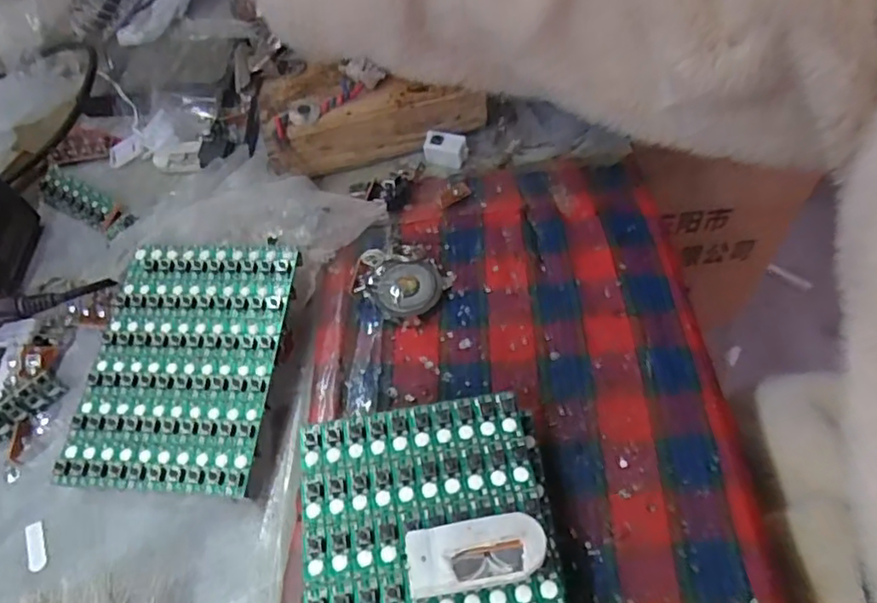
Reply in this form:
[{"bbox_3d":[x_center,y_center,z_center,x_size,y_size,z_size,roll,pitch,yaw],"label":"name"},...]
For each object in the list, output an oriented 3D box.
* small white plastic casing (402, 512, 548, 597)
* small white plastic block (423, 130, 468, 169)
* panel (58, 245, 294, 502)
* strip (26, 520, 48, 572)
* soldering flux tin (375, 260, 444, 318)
[{"bbox_3d":[0.014,0.094,0.229,0.050,0.012,0.024,-9,55,-3],"label":"small white plastic casing"},{"bbox_3d":[0.004,-0.099,0.401,0.027,0.017,0.014,16,58,14],"label":"small white plastic block"},{"bbox_3d":[-0.127,0.027,0.307,0.091,0.004,0.130,2,64,7],"label":"panel"},{"bbox_3d":[-0.183,0.110,0.278,0.007,0.004,0.024,-26,57,-14],"label":"strip"},{"bbox_3d":[-0.016,-0.007,0.339,0.034,0.012,0.035,-2,55,2],"label":"soldering flux tin"}]

